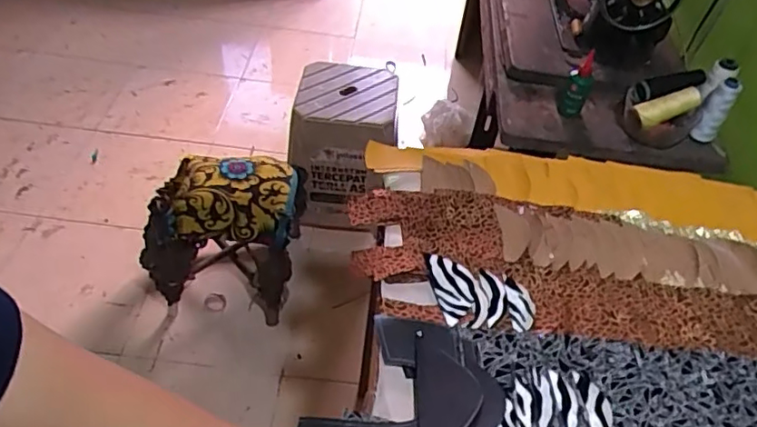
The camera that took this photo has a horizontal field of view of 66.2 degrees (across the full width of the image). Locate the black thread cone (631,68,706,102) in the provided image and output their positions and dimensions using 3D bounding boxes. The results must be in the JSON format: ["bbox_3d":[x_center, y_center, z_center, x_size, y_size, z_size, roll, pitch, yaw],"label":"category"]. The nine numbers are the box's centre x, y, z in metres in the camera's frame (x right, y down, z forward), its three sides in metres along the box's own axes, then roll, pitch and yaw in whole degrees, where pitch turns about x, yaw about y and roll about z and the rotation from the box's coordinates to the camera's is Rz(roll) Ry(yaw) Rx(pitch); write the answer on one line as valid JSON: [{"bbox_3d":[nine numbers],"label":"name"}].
[{"bbox_3d":[0.492,-0.221,0.982,0.125,0.033,0.041,-16,48,-5],"label":"black thread cone"}]

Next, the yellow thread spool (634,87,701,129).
[{"bbox_3d":[0.482,-0.178,0.967,0.107,0.035,0.034,-19,48,0],"label":"yellow thread spool"}]

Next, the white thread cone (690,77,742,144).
[{"bbox_3d":[0.563,-0.171,0.968,0.042,0.110,0.034,27,27,19],"label":"white thread cone"}]

